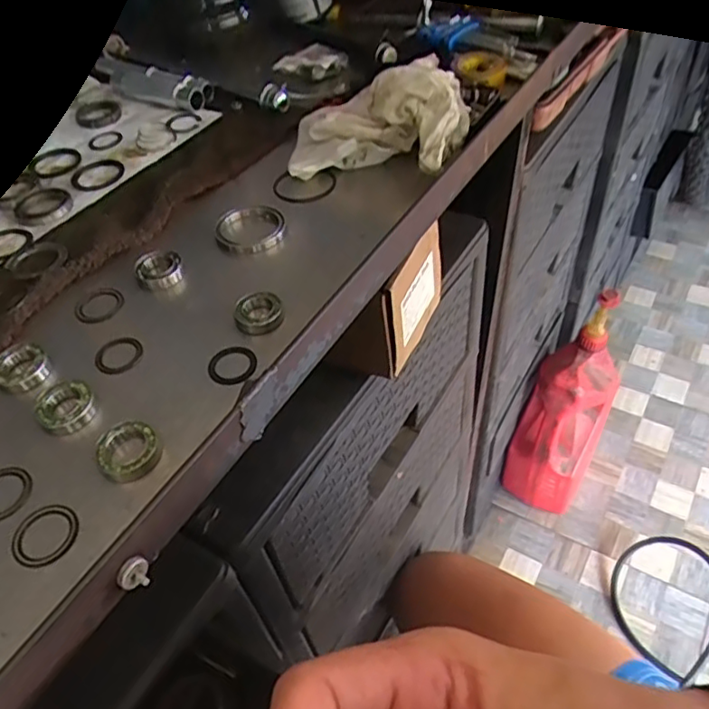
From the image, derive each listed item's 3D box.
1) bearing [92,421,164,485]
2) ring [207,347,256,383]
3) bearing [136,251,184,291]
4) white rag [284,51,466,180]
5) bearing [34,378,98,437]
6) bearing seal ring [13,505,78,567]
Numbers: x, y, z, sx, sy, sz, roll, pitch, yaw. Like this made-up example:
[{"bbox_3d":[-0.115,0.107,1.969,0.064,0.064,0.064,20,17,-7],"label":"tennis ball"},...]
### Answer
[{"bbox_3d":[-0.098,0.041,0.265,0.026,0.010,0.022,-38,54,-26],"label":"bearing"},{"bbox_3d":[-0.059,0.005,0.296,0.024,0.004,0.023,-3,47,4],"label":"ring"},{"bbox_3d":[-0.110,-0.048,0.347,0.025,0.012,0.025,-3,47,4],"label":"bearing"},{"bbox_3d":[0.013,-0.149,0.398,0.115,0.052,0.087,-10,44,18],"label":"white rag"},{"bbox_3d":[-0.135,0.023,0.284,0.022,0.010,0.024,23,54,25],"label":"bearing"},{"bbox_3d":[-0.124,0.072,0.246,0.025,0.004,0.025,-3,47,4],"label":"bearing seal ring"}]

